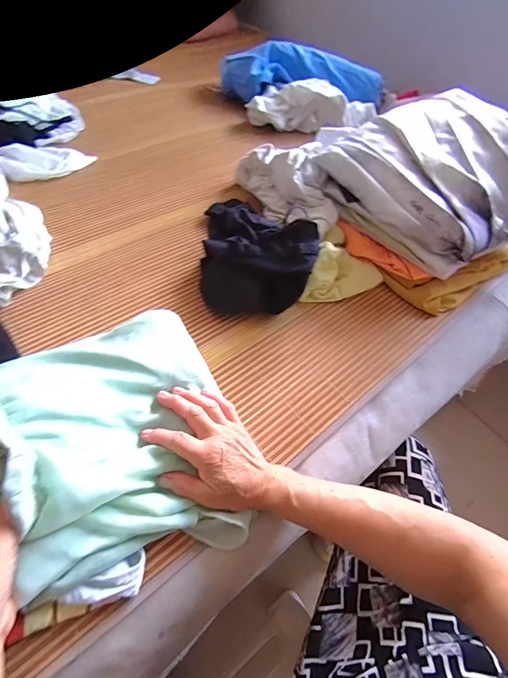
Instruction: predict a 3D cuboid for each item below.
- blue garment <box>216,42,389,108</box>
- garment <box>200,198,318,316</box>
[{"bbox_3d":[0.133,-0.745,0.966,0.479,0.123,0.115,12,54,3],"label":"blue garment"},{"bbox_3d":[0.003,-0.161,0.553,0.179,0.089,0.277,1,54,-5],"label":"garment"}]

